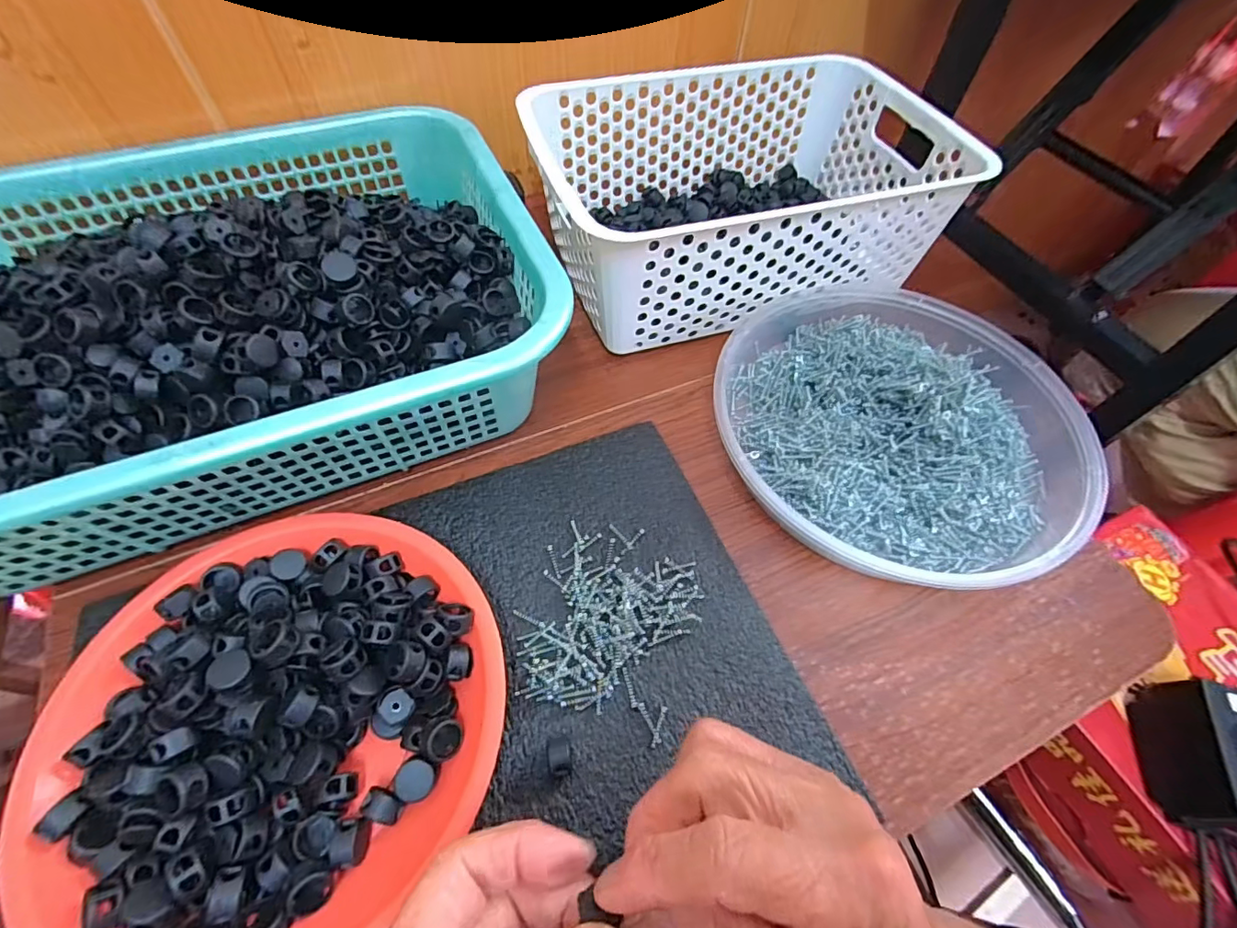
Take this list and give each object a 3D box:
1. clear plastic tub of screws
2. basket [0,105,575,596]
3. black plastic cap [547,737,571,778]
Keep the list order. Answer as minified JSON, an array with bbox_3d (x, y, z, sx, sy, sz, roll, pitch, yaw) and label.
[{"bbox_3d":[0.183,-0.033,0.352,0.229,0.047,0.220,1,58,-2],"label":"clear plastic tub of screws"},{"bbox_3d":[-0.247,-0.097,0.332,0.381,0.098,0.286,-20,61,-14],"label":"basket"},{"bbox_3d":[-0.027,0.136,0.243,0.010,0.017,0.015,-8,59,-7],"label":"black plastic cap"}]

